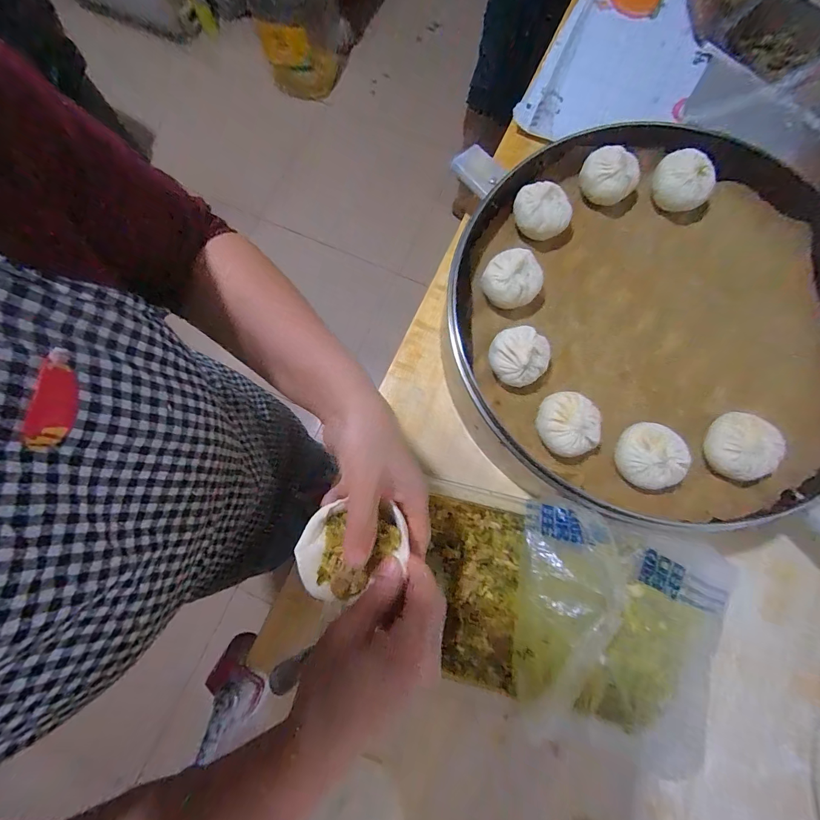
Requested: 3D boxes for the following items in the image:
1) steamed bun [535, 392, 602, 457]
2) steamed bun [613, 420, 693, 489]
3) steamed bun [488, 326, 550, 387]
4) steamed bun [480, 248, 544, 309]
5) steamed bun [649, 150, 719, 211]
[{"bbox_3d":[0.156,0.015,0.378,0.057,0.034,0.060,0,79,0],"label":"steamed bun"},{"bbox_3d":[0.232,0.045,0.369,0.060,0.036,0.061,0,79,0],"label":"steamed bun"},{"bbox_3d":[0.111,-0.055,0.388,0.057,0.041,0.056,0,79,0],"label":"steamed bun"},{"bbox_3d":[0.110,-0.139,0.407,0.055,0.038,0.056,0,79,0],"label":"steamed bun"},{"bbox_3d":[0.310,-0.260,0.432,0.064,0.046,0.053,32,80,6],"label":"steamed bun"}]

